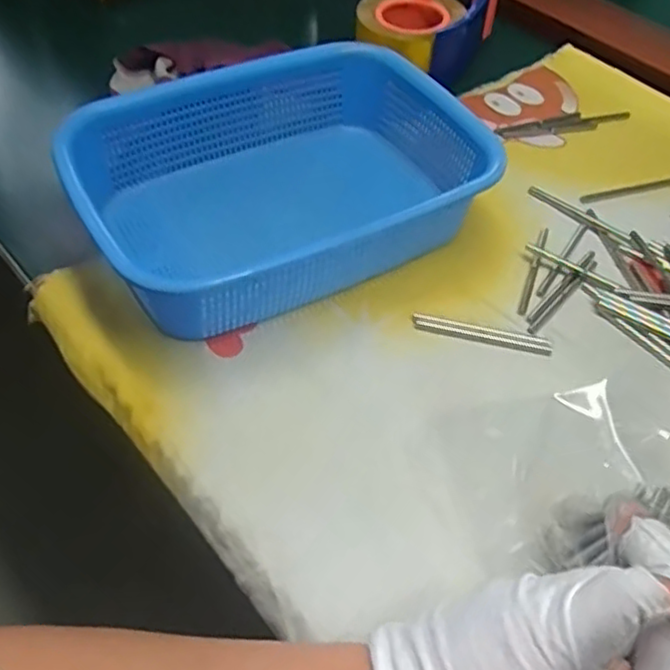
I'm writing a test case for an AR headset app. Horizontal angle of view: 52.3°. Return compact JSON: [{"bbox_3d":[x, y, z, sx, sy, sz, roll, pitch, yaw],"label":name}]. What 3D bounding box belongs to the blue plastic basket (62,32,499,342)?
[{"bbox_3d":[-0.036,-0.112,0.494,0.269,0.091,0.192,-23,57,-20],"label":"blue plastic basket"}]

